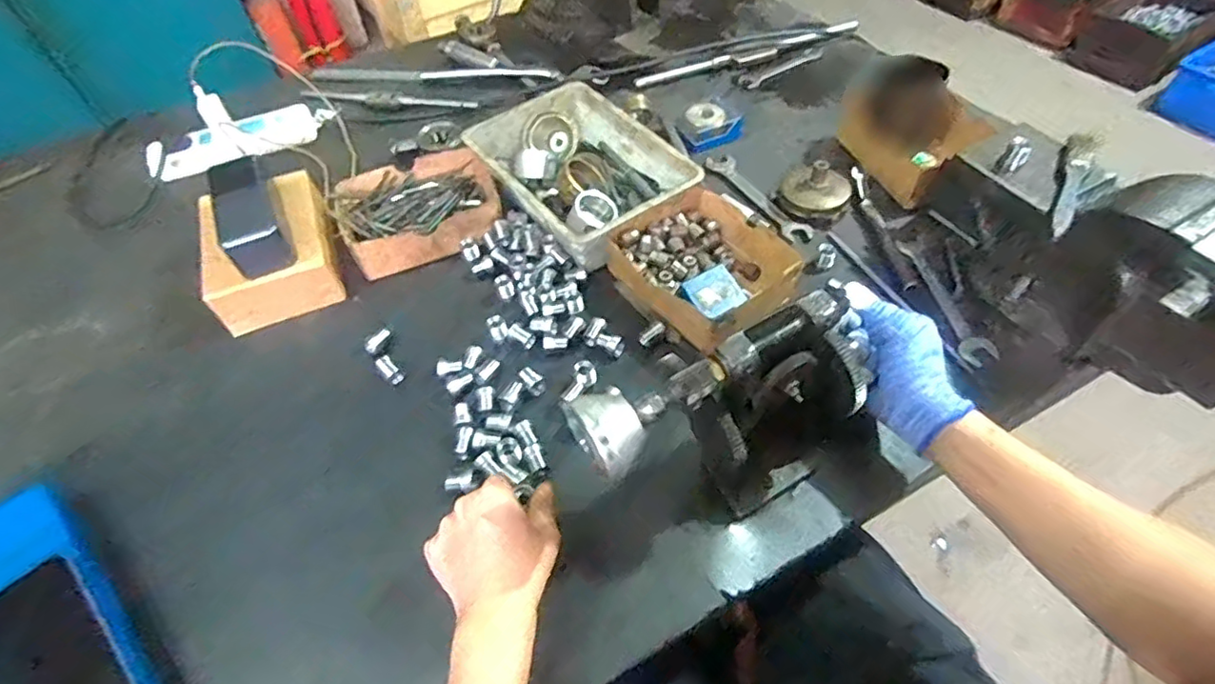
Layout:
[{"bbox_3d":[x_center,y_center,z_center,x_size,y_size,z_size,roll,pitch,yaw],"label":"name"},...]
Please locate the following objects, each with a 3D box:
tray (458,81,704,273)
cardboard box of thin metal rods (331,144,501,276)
[{"bbox_3d":[-0.036,-0.199,0.703,0.169,0.060,0.253,-32,57,-21],"label":"tray"},{"bbox_3d":[-0.215,-0.157,0.705,0.181,0.037,0.143,-22,53,-13],"label":"cardboard box of thin metal rods"}]

